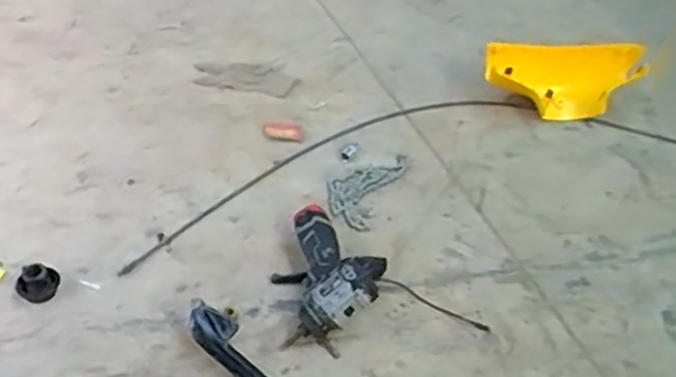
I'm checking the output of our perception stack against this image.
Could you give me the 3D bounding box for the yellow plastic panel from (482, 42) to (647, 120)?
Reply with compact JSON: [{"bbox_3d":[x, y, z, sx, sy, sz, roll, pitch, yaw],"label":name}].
[{"bbox_3d":[0.442,-0.208,1.364,0.315,0.115,0.128,-6,41,-12],"label":"yellow plastic panel"}]

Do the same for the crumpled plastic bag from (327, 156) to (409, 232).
[{"bbox_3d":[0.041,-0.005,1.164,0.095,0.011,0.187,21,44,16],"label":"crumpled plastic bag"}]

